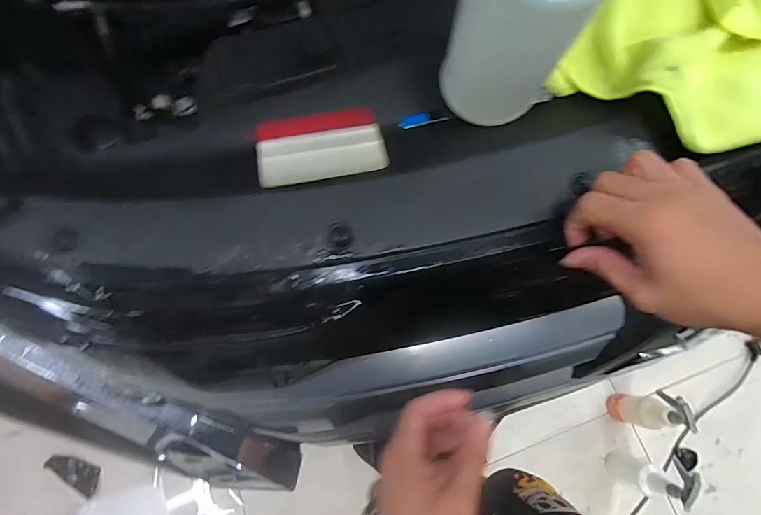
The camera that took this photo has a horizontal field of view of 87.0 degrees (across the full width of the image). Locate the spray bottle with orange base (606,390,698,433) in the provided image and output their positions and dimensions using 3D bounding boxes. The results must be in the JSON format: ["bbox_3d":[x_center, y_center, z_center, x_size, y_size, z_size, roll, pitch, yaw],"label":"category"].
[{"bbox_3d":[0.751,0.425,1.120,0.073,0.287,0.099,11,76,2],"label":"spray bottle with orange base"}]

